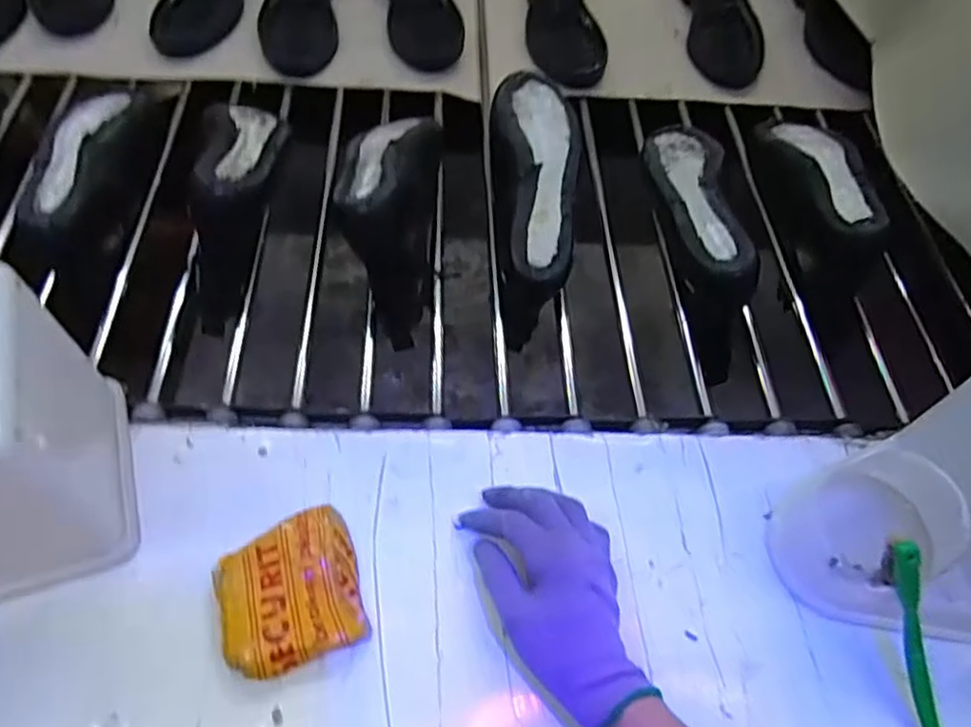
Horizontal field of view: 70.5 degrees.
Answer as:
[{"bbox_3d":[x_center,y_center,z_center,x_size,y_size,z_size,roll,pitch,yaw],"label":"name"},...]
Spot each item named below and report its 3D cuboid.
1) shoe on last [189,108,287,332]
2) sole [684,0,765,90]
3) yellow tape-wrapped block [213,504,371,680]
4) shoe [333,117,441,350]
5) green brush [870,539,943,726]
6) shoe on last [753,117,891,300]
[{"bbox_3d":[-0.225,-0.160,0.629,0.074,0.109,0.241,-5,58,-6],"label":"shoe on last"},{"bbox_3d":[0.305,-0.465,0.915,0.089,0.042,0.266,-3,69,-7],"label":"sole"},{"bbox_3d":[-0.126,0.147,0.446,0.087,0.020,0.093,-14,59,-12],"label":"yellow tape-wrapped block"},{"bbox_3d":[-0.091,-0.155,0.637,0.083,0.097,0.241,4,57,-1],"label":"shoe"},{"bbox_3d":[0.266,0.191,0.425,0.009,0.036,0.170,-11,90,-12],"label":"green brush"},{"bbox_3d":[0.327,-0.165,0.680,0.066,0.079,0.223,3,57,-2],"label":"shoe on last"}]

